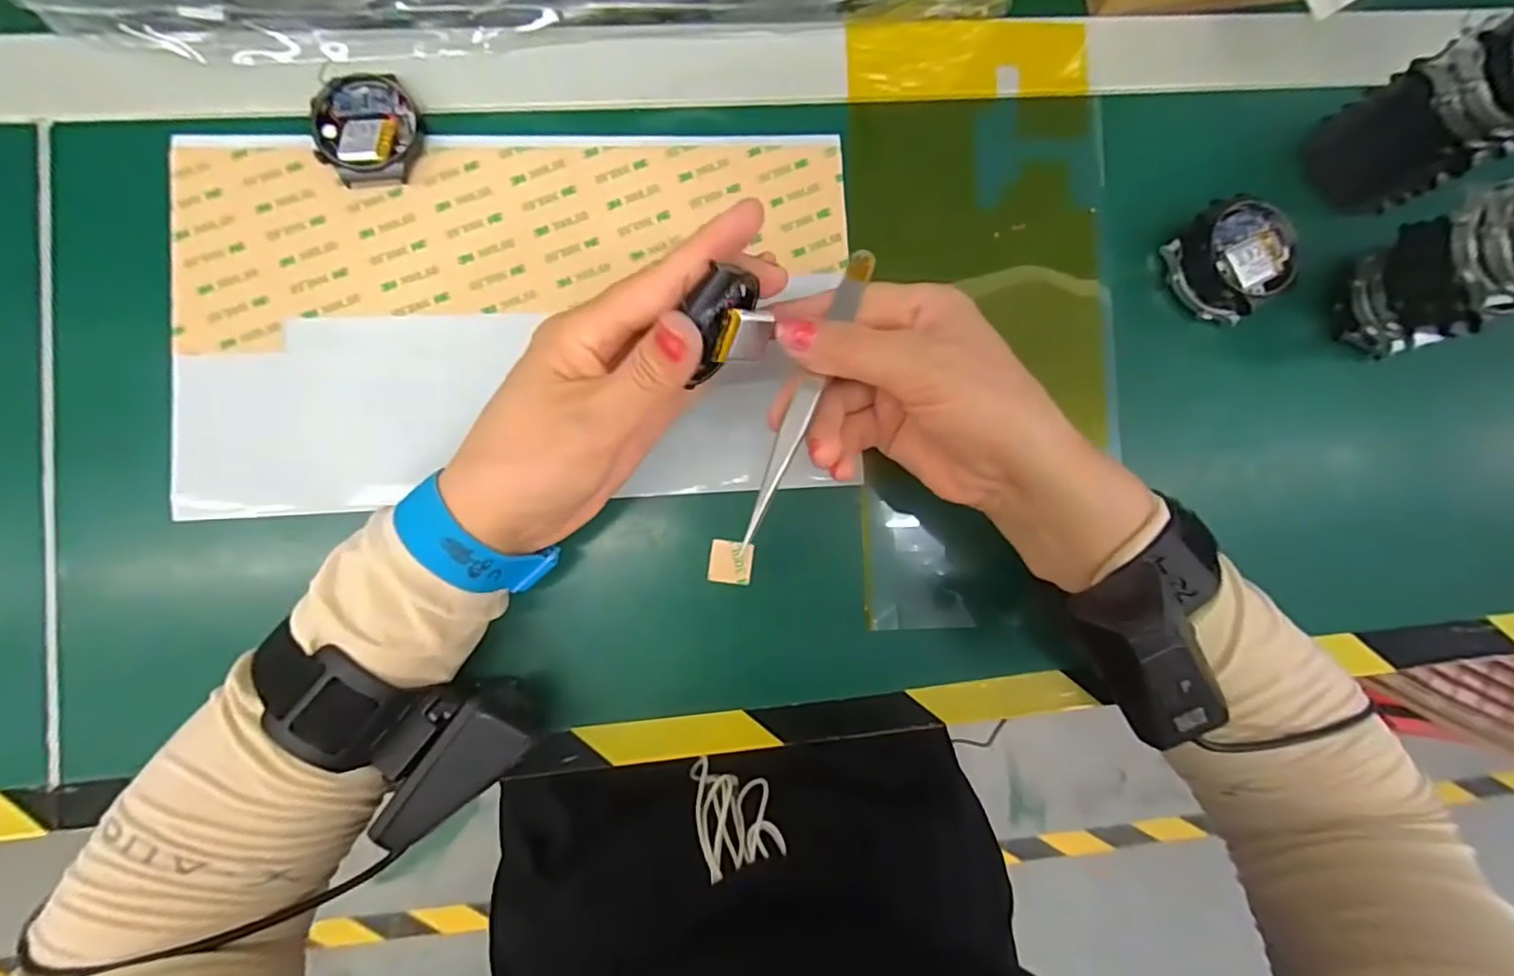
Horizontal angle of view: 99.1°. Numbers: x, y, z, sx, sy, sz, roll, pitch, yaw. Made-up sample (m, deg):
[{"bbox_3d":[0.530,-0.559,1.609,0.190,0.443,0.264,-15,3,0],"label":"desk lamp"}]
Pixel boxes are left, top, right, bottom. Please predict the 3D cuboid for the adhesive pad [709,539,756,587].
[{"bbox_3d":[-0.009,0.027,0.237,0.016,0.004,0.015,7,85,-5],"label":"adhesive pad"}]

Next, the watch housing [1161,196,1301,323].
[{"bbox_3d":[0.225,-0.108,0.312,0.044,0.035,0.050,-34,89,-7],"label":"watch housing"}]

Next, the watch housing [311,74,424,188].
[{"bbox_3d":[-0.172,-0.159,0.286,0.042,0.013,0.046,-8,86,-6],"label":"watch housing"}]

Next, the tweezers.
[{"bbox_3d":[0.020,-0.036,0.246,0.010,0.004,0.125,23,80,-3],"label":"tweezers"}]

